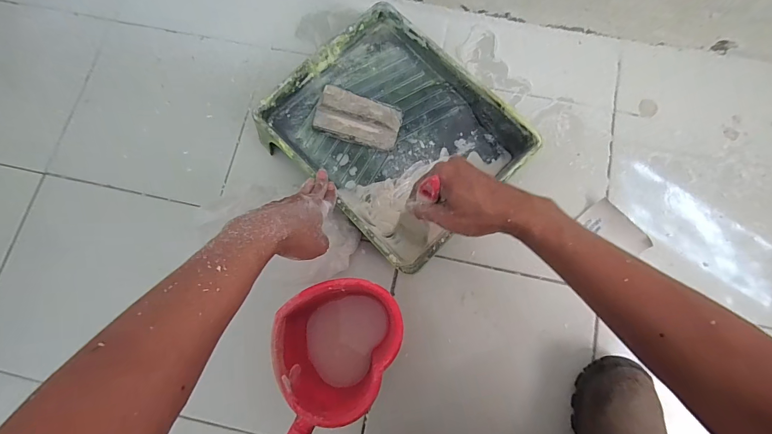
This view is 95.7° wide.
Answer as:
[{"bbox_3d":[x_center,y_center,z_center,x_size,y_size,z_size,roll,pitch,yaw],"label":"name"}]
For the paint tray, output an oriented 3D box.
[{"bbox_3d":[0.010,-0.127,0.539,0.332,0.073,0.277,44,83,9],"label":"paint tray"}]

